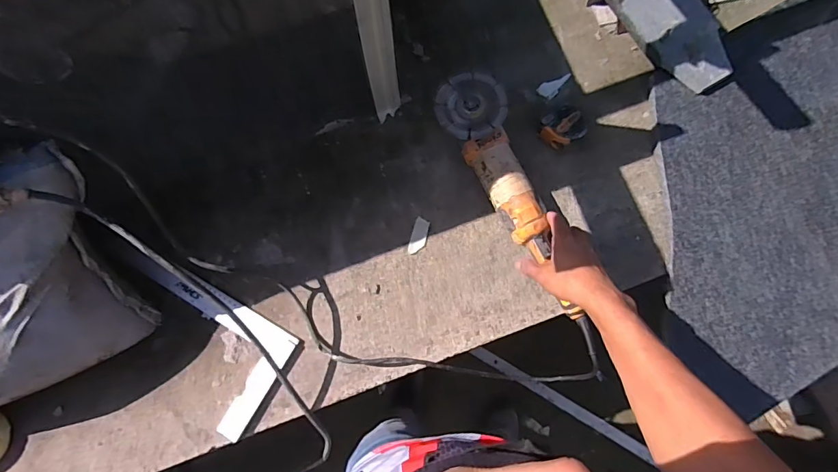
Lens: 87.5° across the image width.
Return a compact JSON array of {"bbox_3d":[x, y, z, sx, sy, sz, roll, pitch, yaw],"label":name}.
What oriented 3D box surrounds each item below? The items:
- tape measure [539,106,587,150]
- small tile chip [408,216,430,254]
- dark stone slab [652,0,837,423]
[{"bbox_3d":[0.235,-0.173,0.716,0.059,0.043,0.058,0,75,0],"label":"tape measure"},{"bbox_3d":[0.001,0.000,0.707,0.025,0.004,0.059,15,76,4],"label":"small tile chip"},{"bbox_3d":[0.648,-0.123,0.701,0.697,0.032,0.496,-30,77,-7],"label":"dark stone slab"}]

